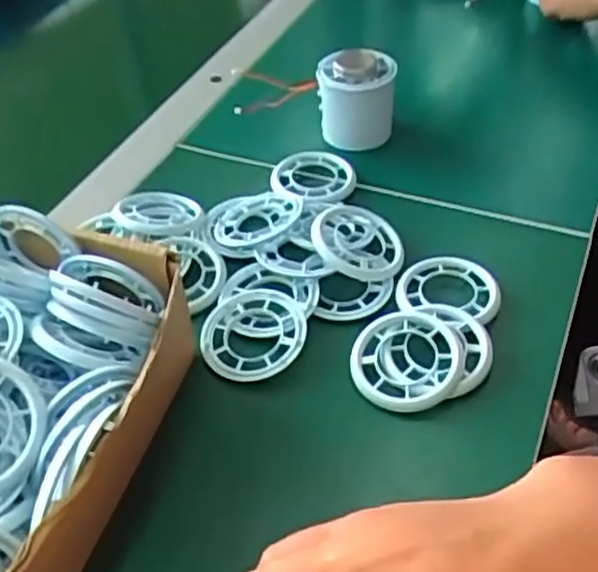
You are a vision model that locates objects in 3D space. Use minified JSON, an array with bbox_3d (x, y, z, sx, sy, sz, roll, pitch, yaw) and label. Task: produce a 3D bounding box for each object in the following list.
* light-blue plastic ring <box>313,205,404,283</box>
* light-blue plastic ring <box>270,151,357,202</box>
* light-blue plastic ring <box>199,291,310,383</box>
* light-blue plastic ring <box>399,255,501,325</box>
[{"bbox_3d":[0.035,-0.028,0.438,0.055,0.010,0.055,9,48,-11],"label":"light-blue plastic ring"},{"bbox_3d":[0.011,-0.074,0.497,0.052,0.010,0.050,-4,47,4],"label":"light-blue plastic ring"},{"bbox_3d":[-0.025,0.026,0.396,0.055,0.005,0.056,-6,53,8],"label":"light-blue plastic ring"},{"bbox_3d":[0.085,0.002,0.418,0.056,0.011,0.045,3,45,9],"label":"light-blue plastic ring"}]

